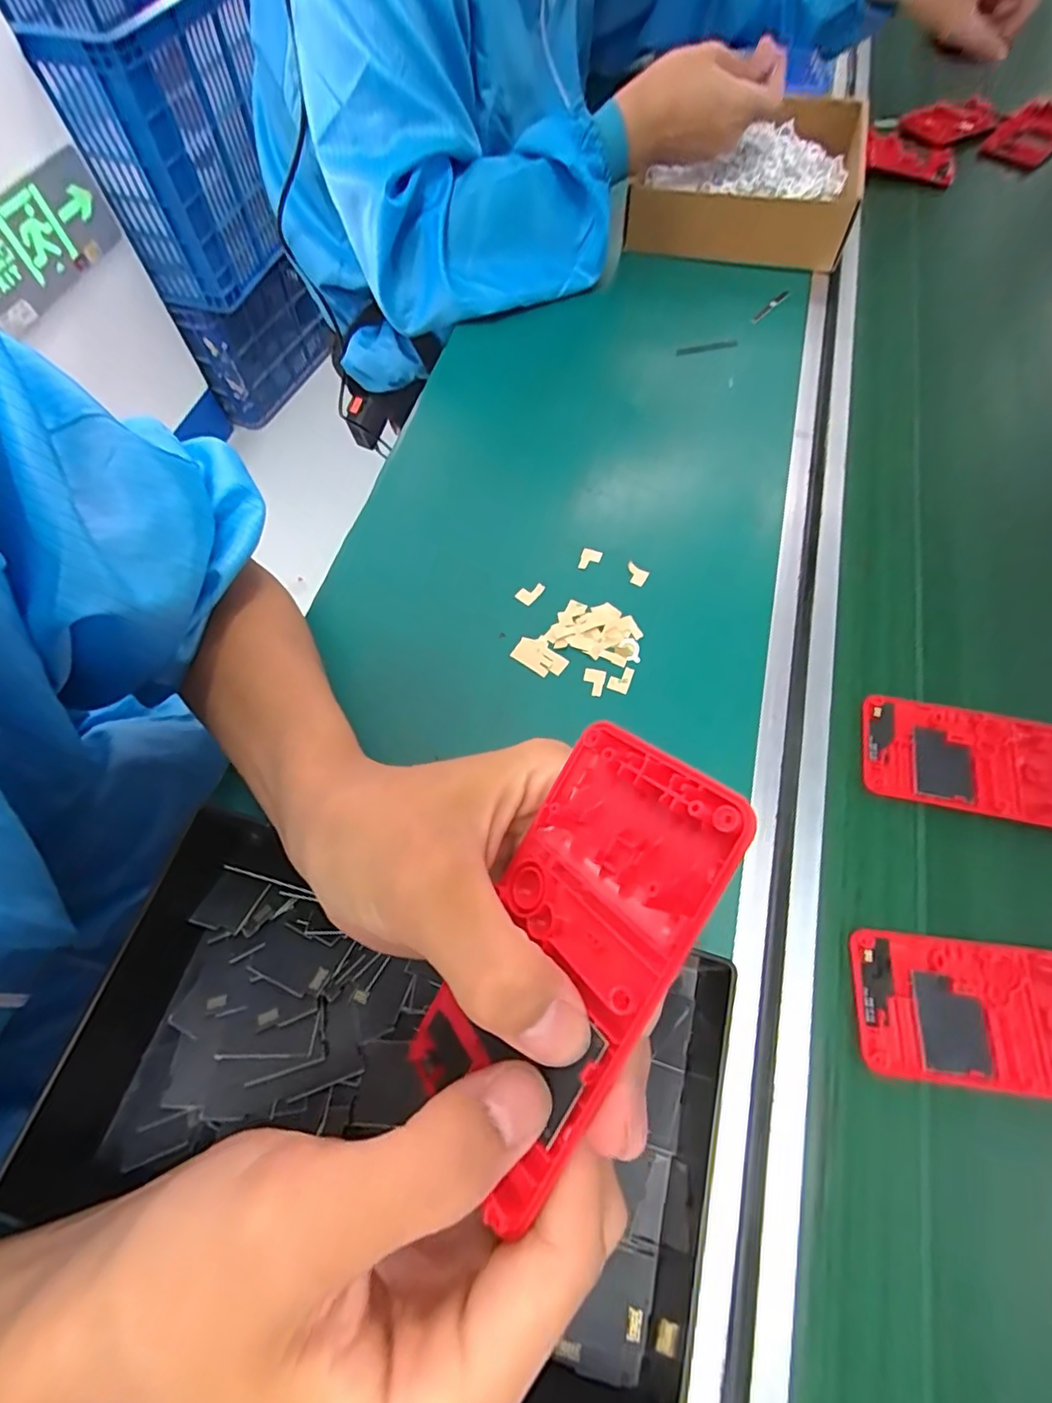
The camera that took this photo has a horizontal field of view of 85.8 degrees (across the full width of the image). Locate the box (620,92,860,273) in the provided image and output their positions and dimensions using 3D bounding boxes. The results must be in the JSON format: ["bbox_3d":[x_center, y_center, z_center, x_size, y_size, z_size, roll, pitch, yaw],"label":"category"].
[{"bbox_3d":[0.212,-0.496,0.542,0.194,0.072,0.161,15,67,7],"label":"box"}]

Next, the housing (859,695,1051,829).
[{"bbox_3d":[0.255,0.033,0.319,0.119,0.011,0.062,12,67,6],"label":"housing"}]

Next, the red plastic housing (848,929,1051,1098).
[{"bbox_3d":[0.220,0.148,0.268,0.121,0.012,0.061,6,66,3],"label":"red plastic housing"}]

